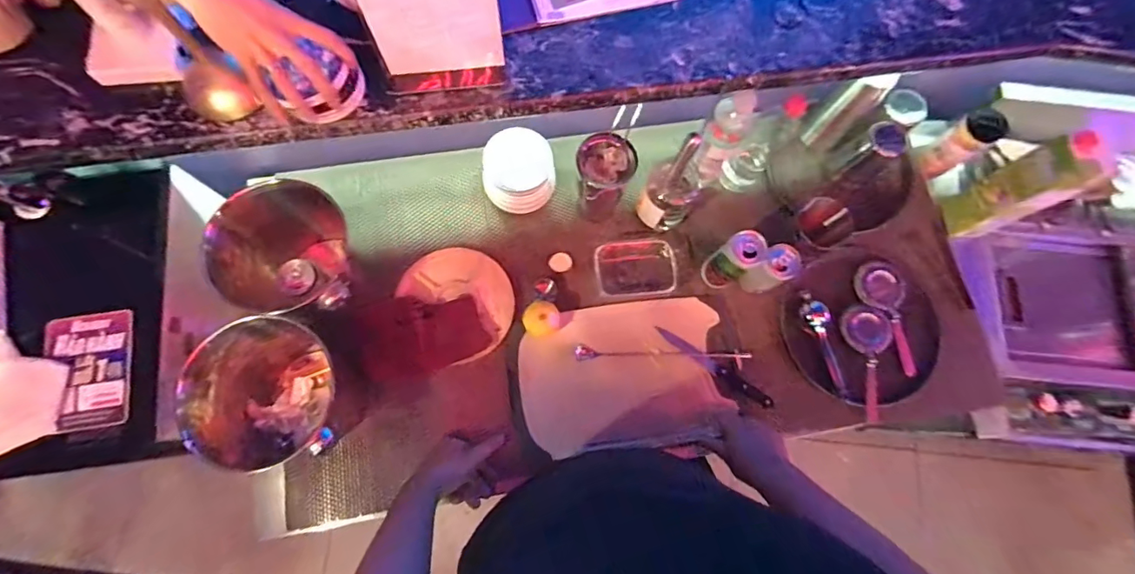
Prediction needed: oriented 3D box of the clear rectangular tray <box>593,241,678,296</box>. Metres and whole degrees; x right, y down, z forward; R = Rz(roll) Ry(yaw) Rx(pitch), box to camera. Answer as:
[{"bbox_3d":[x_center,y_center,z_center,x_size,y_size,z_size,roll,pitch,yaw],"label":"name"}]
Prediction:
[{"bbox_3d":[0.118,-0.032,0.861,0.137,0.051,0.093,-3,76,-3],"label":"clear rectangular tray"}]

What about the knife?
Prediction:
[{"bbox_3d":[0.246,0.136,0.831,0.221,0.009,0.024,33,77,6],"label":"knife"}]

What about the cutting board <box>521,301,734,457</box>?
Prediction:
[{"bbox_3d":[0.093,0.146,0.819,0.331,0.023,0.229,-6,81,-7],"label":"cutting board"}]

